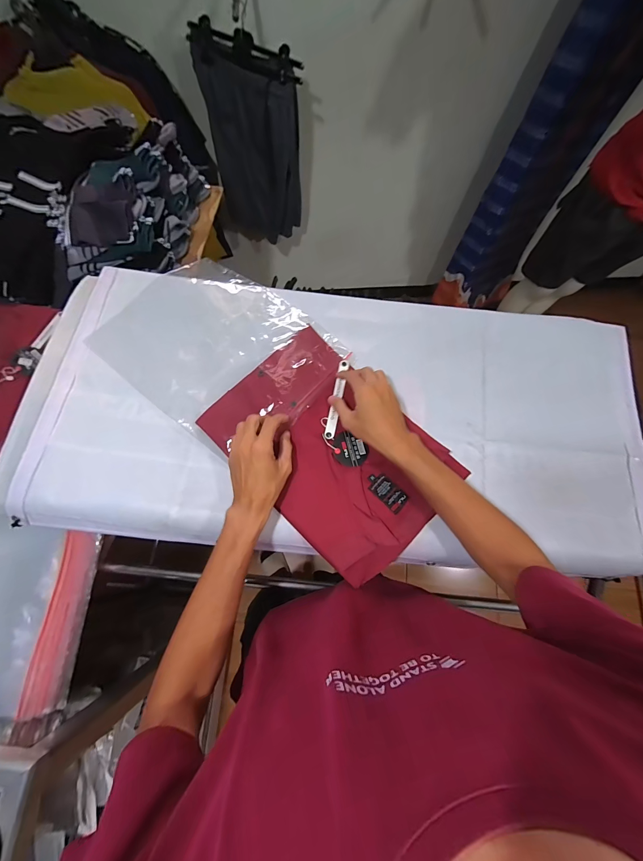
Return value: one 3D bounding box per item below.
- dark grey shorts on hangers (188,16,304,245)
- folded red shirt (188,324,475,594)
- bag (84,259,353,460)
[{"bbox_3d":[-0.192,-0.895,1.047,0.292,0.520,0.118,23,66,15],"label":"dark grey shorts on hangers"},{"bbox_3d":[0.017,0.022,0.510,0.255,0.028,0.364,-43,77,-14],"label":"folded red shirt"},{"bbox_3d":[-0.178,-0.148,0.570,0.381,0.026,0.284,37,77,13],"label":"bag"}]

